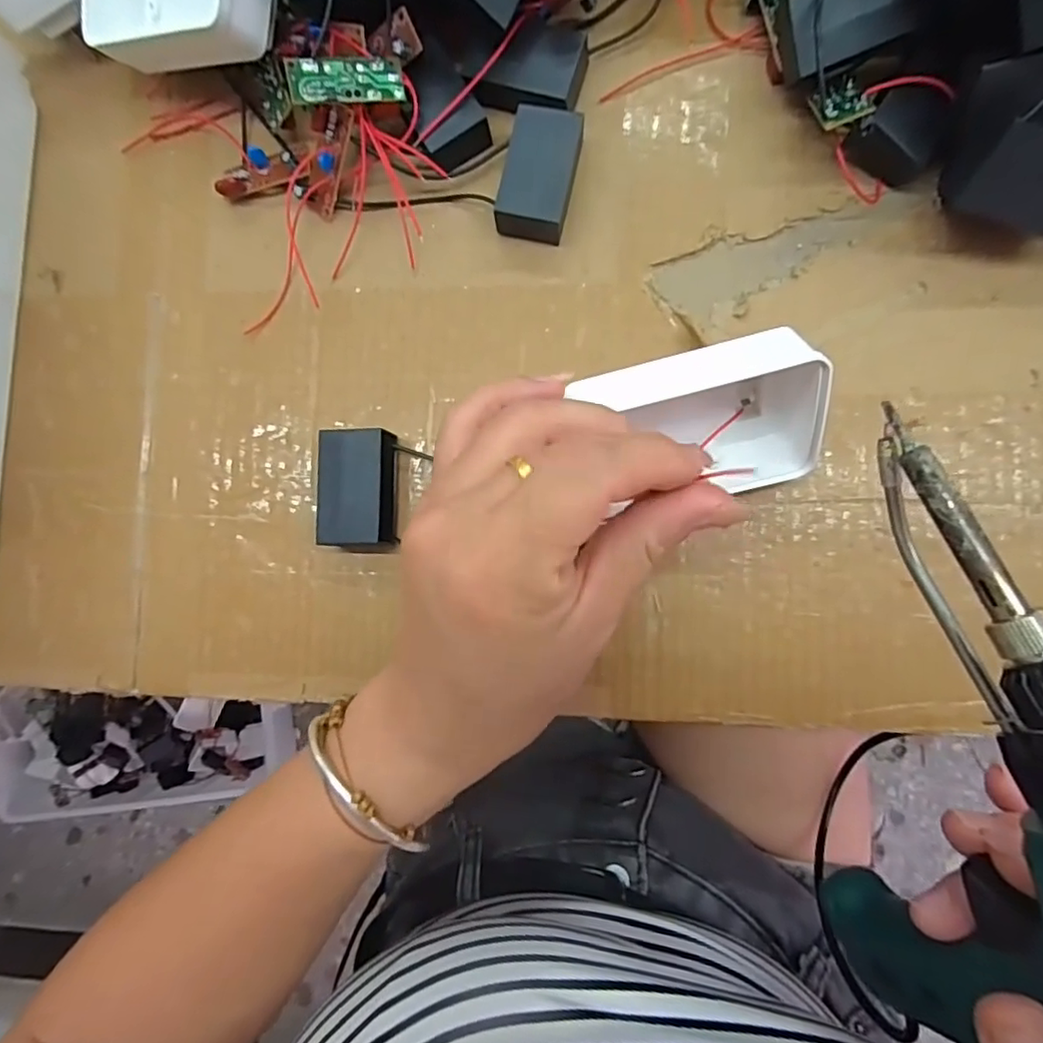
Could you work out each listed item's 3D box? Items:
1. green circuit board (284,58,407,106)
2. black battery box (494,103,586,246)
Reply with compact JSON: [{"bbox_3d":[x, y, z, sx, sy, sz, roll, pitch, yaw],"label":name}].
[{"bbox_3d":[-0.069,-0.176,0.239,0.045,0.005,0.016,-11,84,-15],"label":"green circuit board"},{"bbox_3d":[0.009,-0.147,0.252,0.028,0.021,0.047,15,88,8],"label":"black battery box"}]

